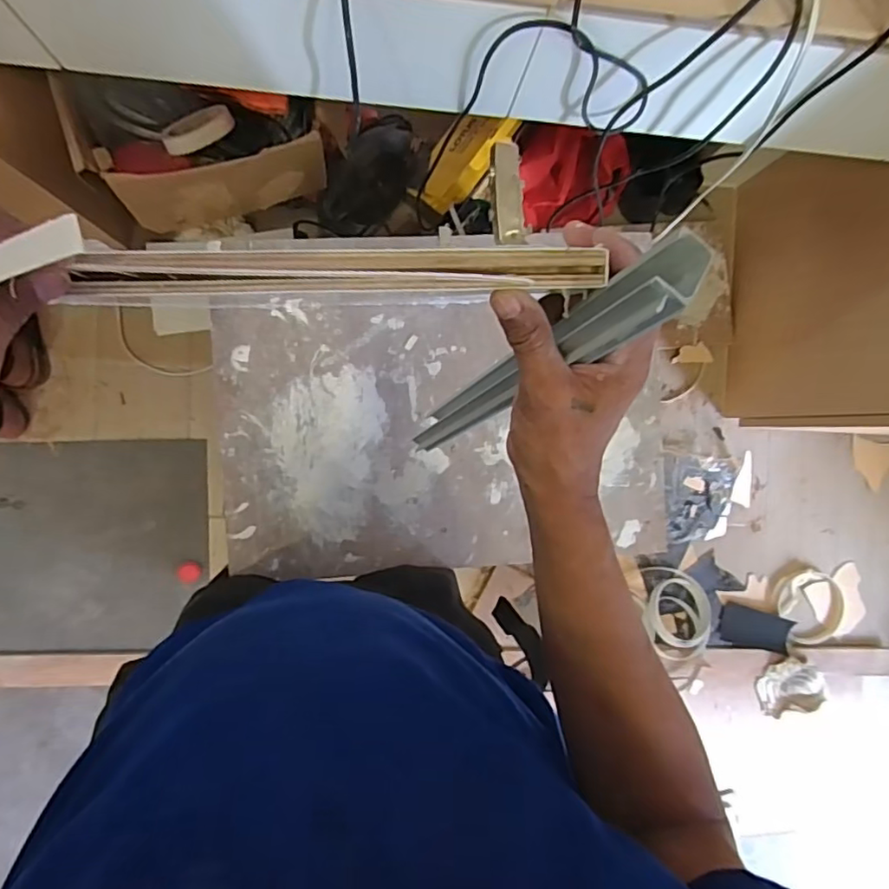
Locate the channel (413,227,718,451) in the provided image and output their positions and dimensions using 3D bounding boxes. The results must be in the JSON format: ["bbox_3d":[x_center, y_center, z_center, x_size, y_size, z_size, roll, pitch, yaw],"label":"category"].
[{"bbox_3d":[0.047,-0.045,0.408,0.038,0.330,0.031,-34,92,-24],"label":"channel"}]

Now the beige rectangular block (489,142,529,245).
[{"bbox_3d":[0.039,-0.157,0.367,0.020,0.005,0.060,-5,102,9],"label":"beige rectangular block"}]

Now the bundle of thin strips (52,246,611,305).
[{"bbox_3d":[-0.046,-0.087,0.297,0.257,0.018,0.025,-3,88,-6],"label":"bundle of thin strips"}]

